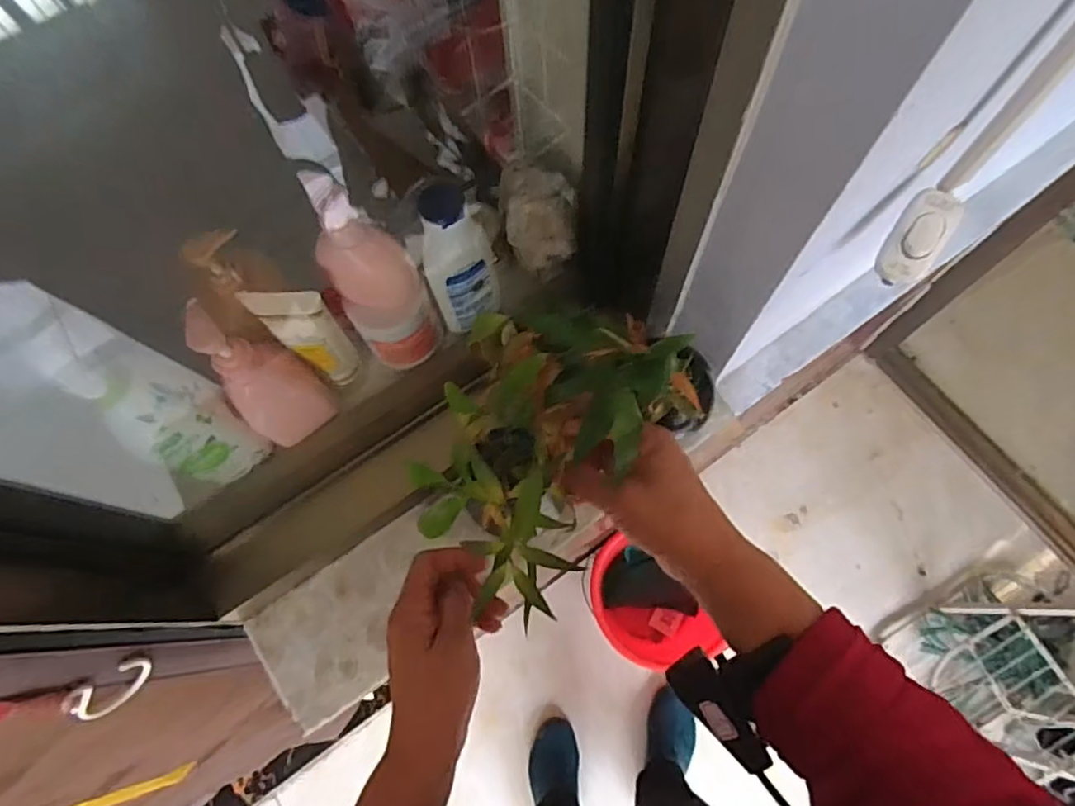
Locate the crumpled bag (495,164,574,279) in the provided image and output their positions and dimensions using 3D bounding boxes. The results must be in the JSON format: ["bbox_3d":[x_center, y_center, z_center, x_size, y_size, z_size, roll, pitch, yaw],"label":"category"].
[{"bbox_3d":[0.002,-0.153,0.533,0.062,0.095,0.066,-11,71,-1],"label":"crumpled bag"}]

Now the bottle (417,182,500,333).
[{"bbox_3d":[-0.061,-0.109,0.491,0.054,0.153,0.031,-17,71,-3],"label":"bottle"}]

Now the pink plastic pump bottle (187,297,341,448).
[{"bbox_3d":[-0.216,-0.018,0.477,0.063,0.150,0.053,-41,74,-11],"label":"pink plastic pump bottle"}]

